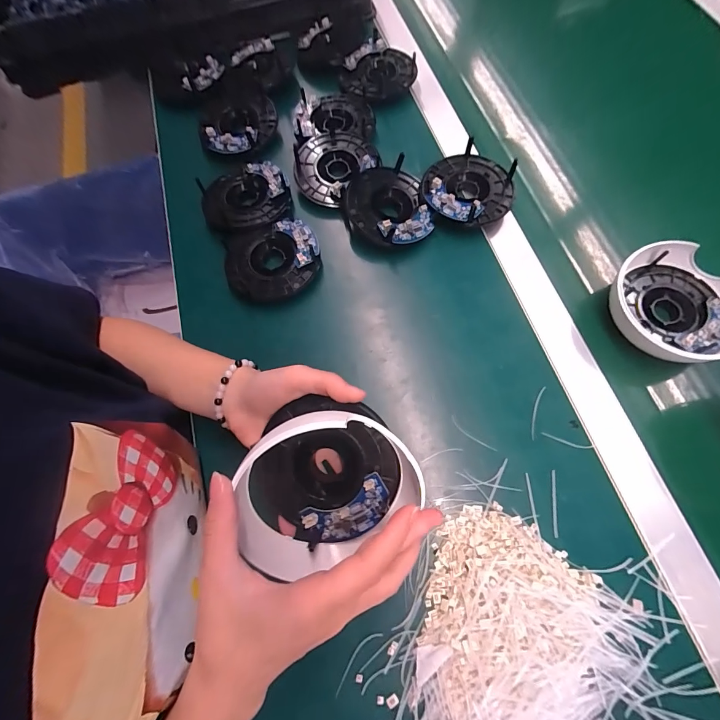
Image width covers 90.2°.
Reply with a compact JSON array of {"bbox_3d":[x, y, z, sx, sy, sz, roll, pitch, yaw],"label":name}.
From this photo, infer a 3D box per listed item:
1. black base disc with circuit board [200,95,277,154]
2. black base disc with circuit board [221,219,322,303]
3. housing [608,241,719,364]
[{"bbox_3d":[-0.151,-0.295,0.443,0.093,0.014,0.086,-2,70,4],"label":"black base disc with circuit board"},{"bbox_3d":[-0.094,-0.107,0.381,0.099,0.021,0.088,-11,70,1],"label":"black base disc with circuit board"},{"bbox_3d":[0.296,-0.052,0.334,0.103,0.036,0.111,-2,70,4],"label":"housing"}]

